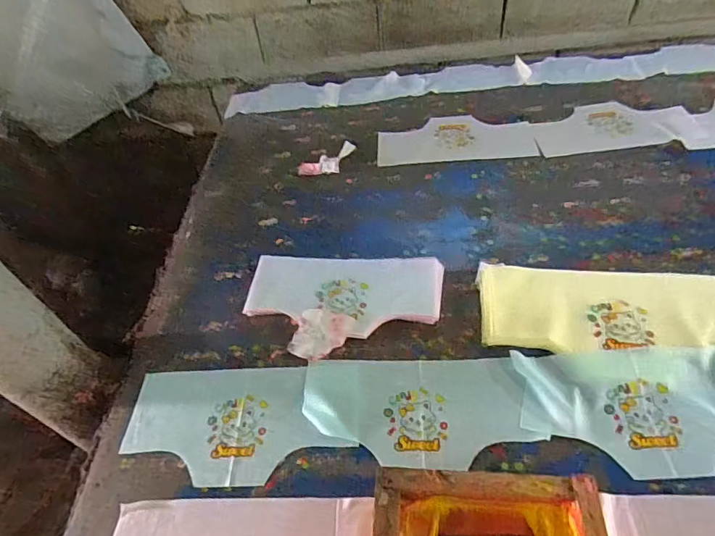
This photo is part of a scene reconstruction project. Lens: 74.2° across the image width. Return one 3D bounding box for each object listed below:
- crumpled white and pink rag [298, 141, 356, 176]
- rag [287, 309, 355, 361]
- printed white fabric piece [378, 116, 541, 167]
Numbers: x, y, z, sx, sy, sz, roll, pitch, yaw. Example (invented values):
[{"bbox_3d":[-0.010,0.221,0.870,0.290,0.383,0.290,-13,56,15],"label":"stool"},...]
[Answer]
[{"bbox_3d":[-0.052,-0.214,0.940,0.129,0.014,0.065,-35,53,-23],"label":"crumpled white and pink rag"},{"bbox_3d":[-0.050,0.094,0.659,0.074,0.026,0.069,14,51,18],"label":"rag"},{"bbox_3d":[0.198,-0.265,0.959,0.303,0.004,0.160,0,48,7],"label":"printed white fabric piece"}]

